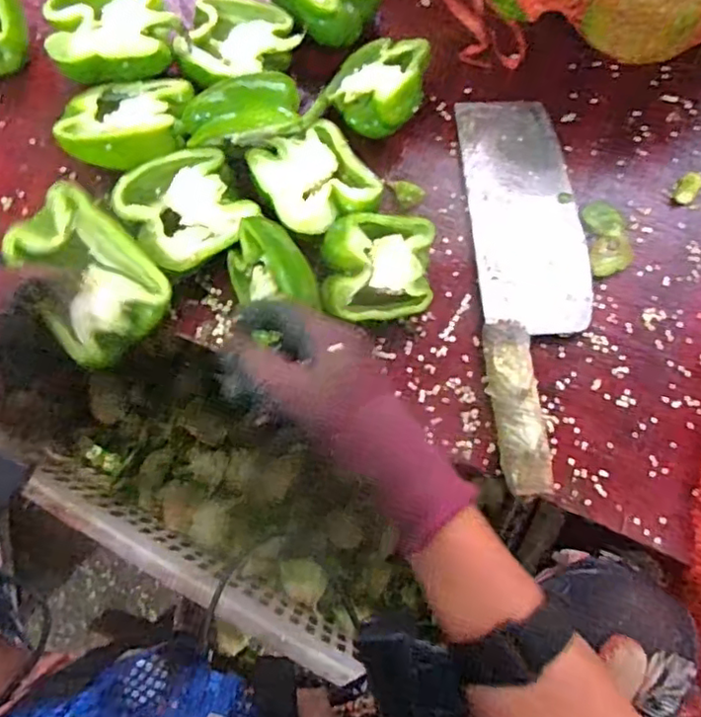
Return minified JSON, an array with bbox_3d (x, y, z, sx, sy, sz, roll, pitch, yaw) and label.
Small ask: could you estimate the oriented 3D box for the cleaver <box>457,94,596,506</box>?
[{"bbox_3d":[0.145,-0.064,0.482,0.091,0.028,0.321,-3,79,0],"label":"cleaver"}]

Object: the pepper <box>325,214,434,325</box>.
[{"bbox_3d":[0.021,-0.064,0.469,0.079,0.055,0.076,-1,79,0],"label":"pepper"}]

